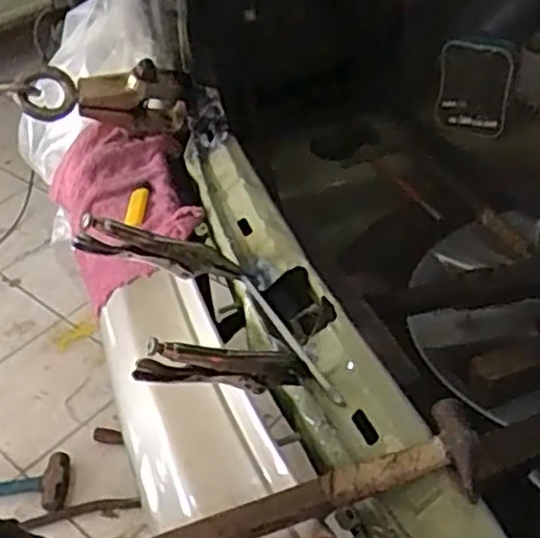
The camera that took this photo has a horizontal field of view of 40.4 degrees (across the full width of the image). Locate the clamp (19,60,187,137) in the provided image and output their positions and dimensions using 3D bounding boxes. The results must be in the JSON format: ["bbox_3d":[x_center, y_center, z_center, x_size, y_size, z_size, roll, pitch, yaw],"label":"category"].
[{"bbox_3d":[-0.196,-0.207,0.874,0.196,0.084,0.045,1,41,-22],"label":"clamp"}]

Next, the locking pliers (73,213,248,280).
[{"bbox_3d":[-0.088,-0.013,0.613,0.146,0.044,0.022,15,38,-27],"label":"locking pliers"}]

